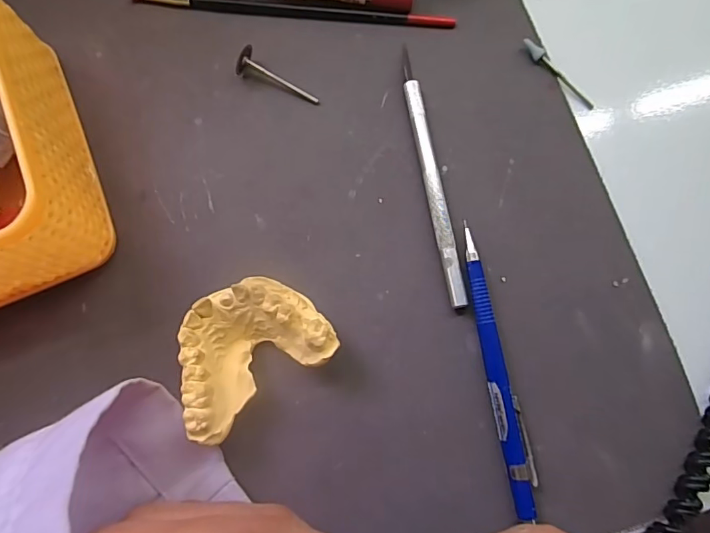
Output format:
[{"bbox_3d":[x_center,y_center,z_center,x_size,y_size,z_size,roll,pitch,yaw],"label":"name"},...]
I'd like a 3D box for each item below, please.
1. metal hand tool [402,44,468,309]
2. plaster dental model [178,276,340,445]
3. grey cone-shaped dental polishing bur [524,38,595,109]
[{"bbox_3d":[0.037,-0.046,0.231,0.008,0.007,0.134,-10,79,-1],"label":"metal hand tool"},{"bbox_3d":[-0.046,0.035,0.206,0.065,0.027,0.049,-37,81,-6],"label":"plaster dental model"},{"bbox_3d":[0.105,-0.099,0.241,0.005,0.007,0.048,-44,82,-7],"label":"grey cone-shaped dental polishing bur"}]

